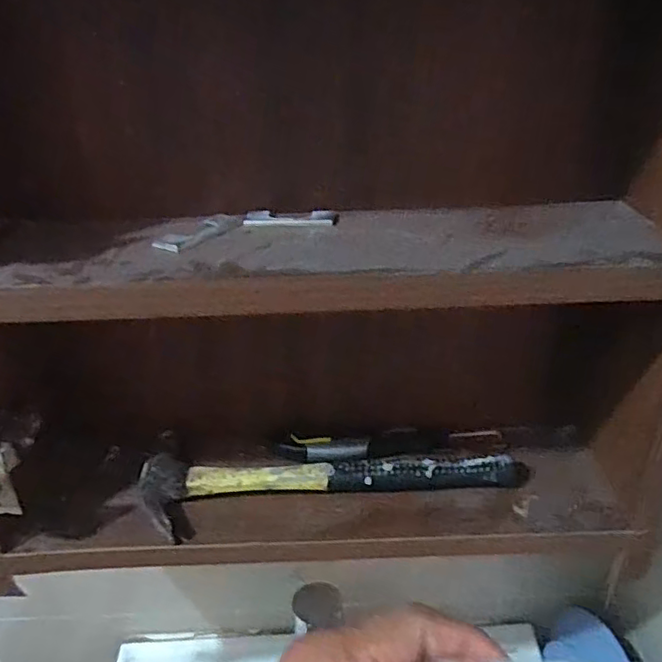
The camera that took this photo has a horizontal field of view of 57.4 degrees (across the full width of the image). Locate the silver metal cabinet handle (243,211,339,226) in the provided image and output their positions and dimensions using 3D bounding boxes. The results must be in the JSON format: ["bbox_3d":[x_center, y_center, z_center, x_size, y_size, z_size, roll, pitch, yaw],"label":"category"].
[{"bbox_3d":[-0.028,-0.080,0.427,0.065,0.005,0.021,0,29,3],"label":"silver metal cabinet handle"}]

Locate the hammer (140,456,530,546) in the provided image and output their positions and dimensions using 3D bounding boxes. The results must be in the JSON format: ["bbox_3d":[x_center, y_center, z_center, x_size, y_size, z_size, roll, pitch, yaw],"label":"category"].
[{"bbox_3d":[0.004,0.118,0.477,0.293,0.025,0.069,-5,29,-6],"label":"hammer"}]

